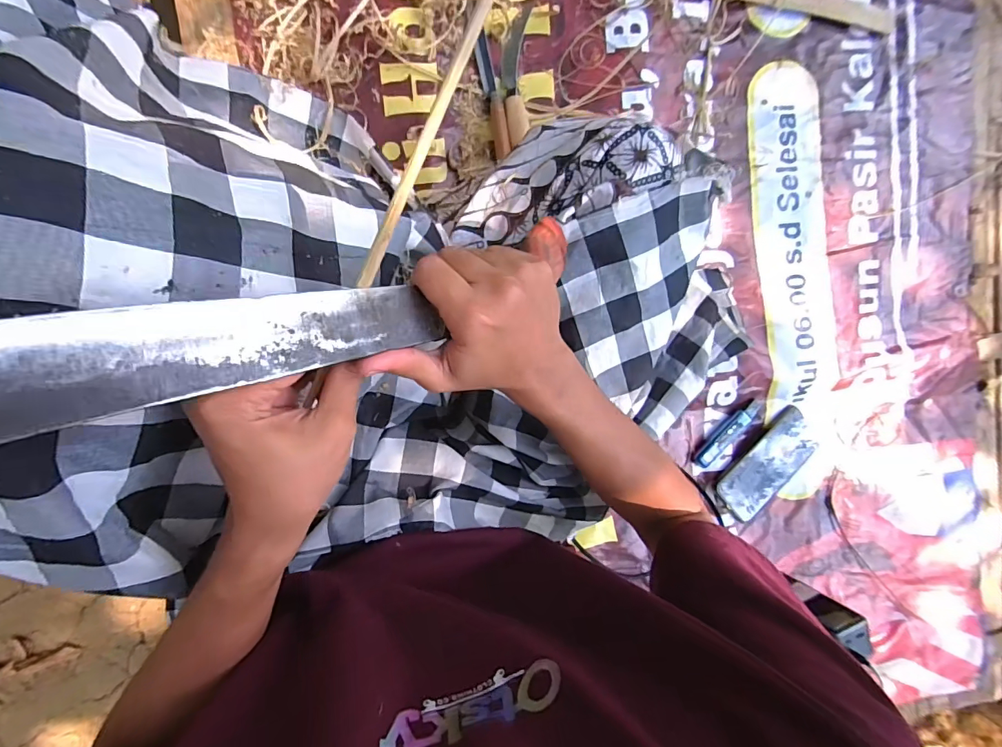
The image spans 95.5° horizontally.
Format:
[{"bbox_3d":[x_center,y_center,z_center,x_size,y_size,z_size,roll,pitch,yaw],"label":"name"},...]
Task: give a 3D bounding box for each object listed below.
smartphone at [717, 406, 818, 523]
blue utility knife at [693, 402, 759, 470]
[{"bbox_3d":[0.380,0.131,0.646,0.082,0.008,0.167,45,87,-8],"label":"smartphone"},{"bbox_3d":[0.315,0.084,0.630,0.117,0.006,0.022,-45,98,-4],"label":"blue utility knife"}]

